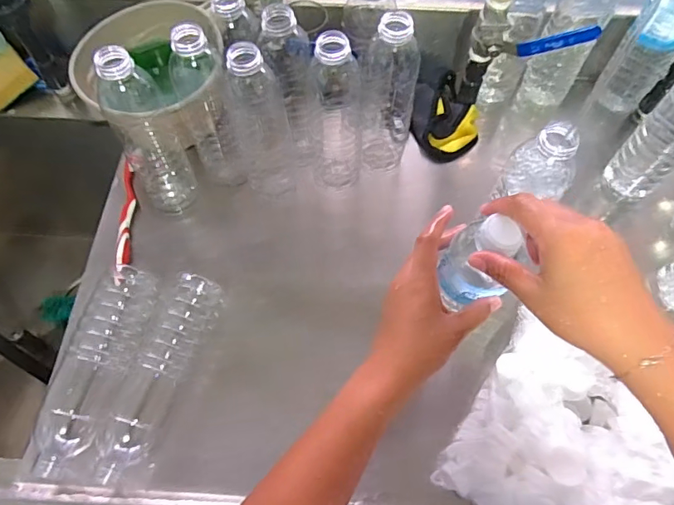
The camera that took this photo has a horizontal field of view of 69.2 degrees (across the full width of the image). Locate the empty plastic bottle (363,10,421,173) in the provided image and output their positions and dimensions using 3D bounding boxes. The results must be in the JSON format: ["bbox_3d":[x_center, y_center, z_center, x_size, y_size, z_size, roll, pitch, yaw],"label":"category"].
[{"bbox_3d":[0.059,-0.176,0.551,0.057,0.204,0.054,10,63,4],"label":"empty plastic bottle"}]

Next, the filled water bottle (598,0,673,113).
[{"bbox_3d":[0.394,-0.266,0.593,0.060,0.203,0.059,37,68,17],"label":"filled water bottle"}]

